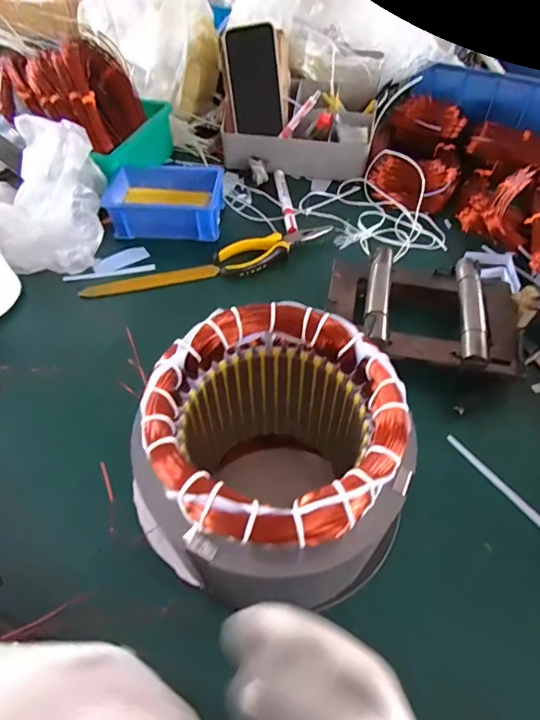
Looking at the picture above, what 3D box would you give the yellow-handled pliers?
[{"bbox_3d":[0.006,-0.146,0.561,0.154,0.013,0.049,-22,56,-16],"label":"yellow-handled pliers"}]

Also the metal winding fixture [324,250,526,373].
[{"bbox_3d":[0.163,-0.054,0.469,0.204,0.044,0.147,13,54,10],"label":"metal winding fixture"}]

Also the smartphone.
[{"bbox_3d":[-0.022,-0.401,0.633,0.069,0.135,0.009,-3,24,12],"label":"smartphone"}]

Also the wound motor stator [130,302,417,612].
[{"bbox_3d":[0.005,0.062,0.278,0.130,0.146,0.136,-3,53,-2],"label":"wound motor stator"}]

